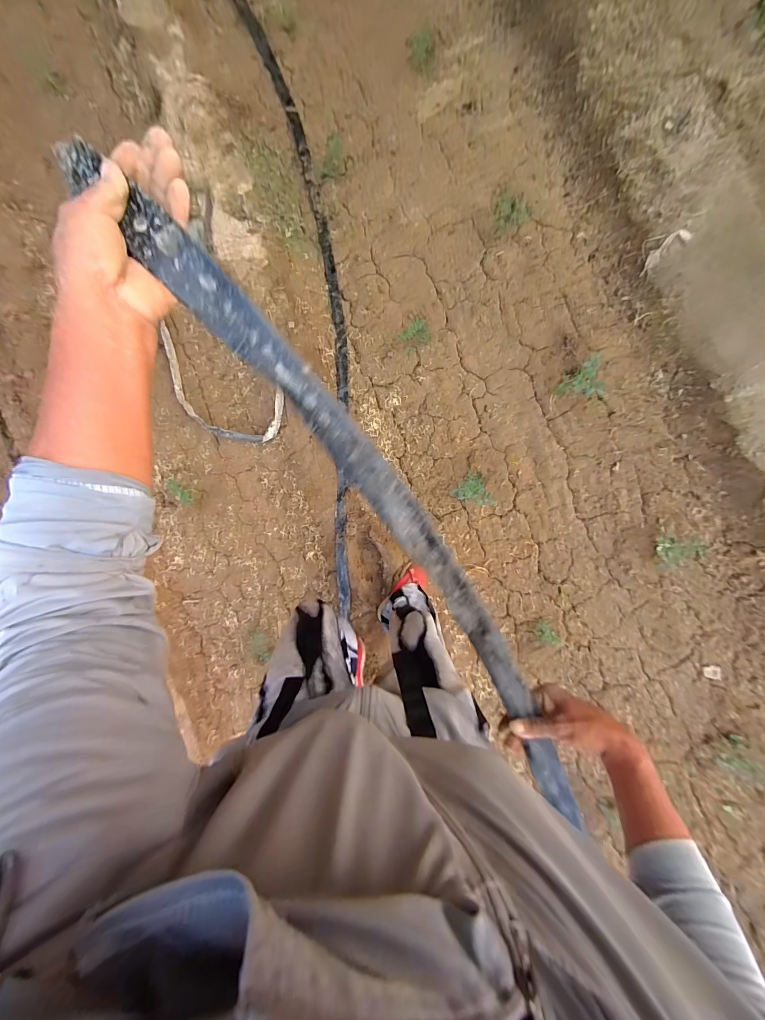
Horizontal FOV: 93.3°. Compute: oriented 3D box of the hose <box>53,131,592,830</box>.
[{"bbox_3d":[0.053,0.081,0.403,0.075,0.038,0.893,-35,107,5],"label":"hose"}]

